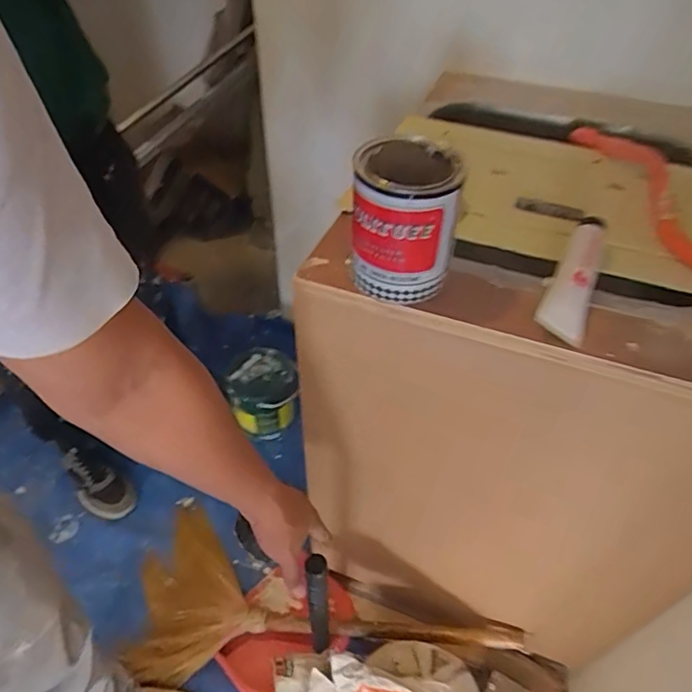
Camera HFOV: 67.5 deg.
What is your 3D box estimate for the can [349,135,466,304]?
[{"bbox_3d":[0.055,-0.123,0.503,0.096,0.125,0.114,6,46,5],"label":"can"}]

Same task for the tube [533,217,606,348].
[{"bbox_3d":[0.232,-0.071,0.514,0.044,0.036,0.159,23,50,20],"label":"tube"}]

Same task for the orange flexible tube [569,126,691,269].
[{"bbox_3d":[0.381,-0.163,0.599,0.097,0.033,0.394,-1,46,-2],"label":"orange flexible tube"}]

